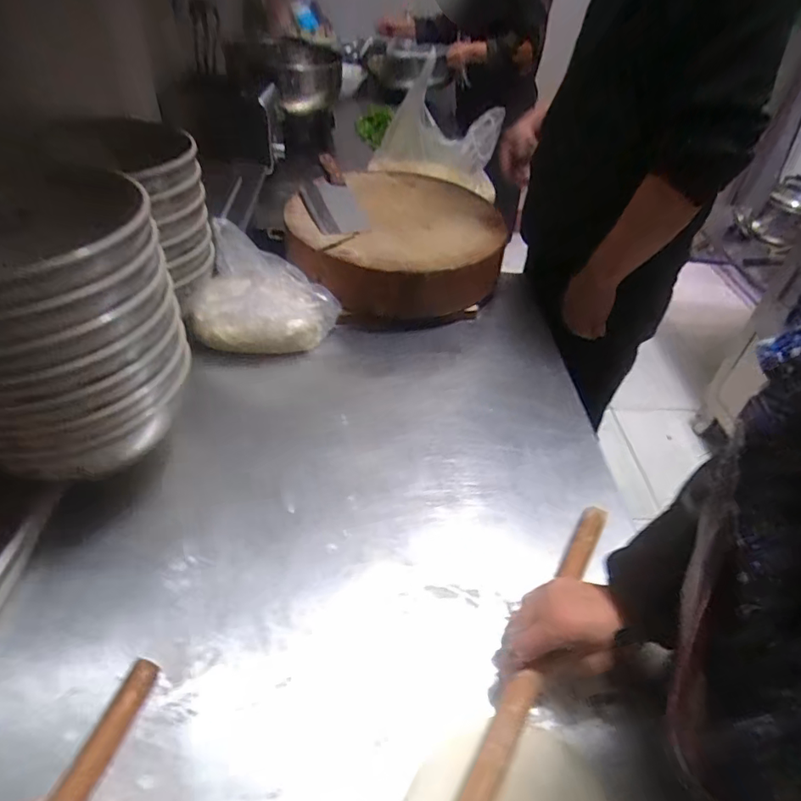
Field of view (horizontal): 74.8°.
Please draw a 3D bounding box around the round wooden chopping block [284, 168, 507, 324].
[{"bbox_3d":[-0.020,-0.315,1.028,0.391,0.118,0.418,-3,44,-10],"label":"round wooden chopping block"}]

